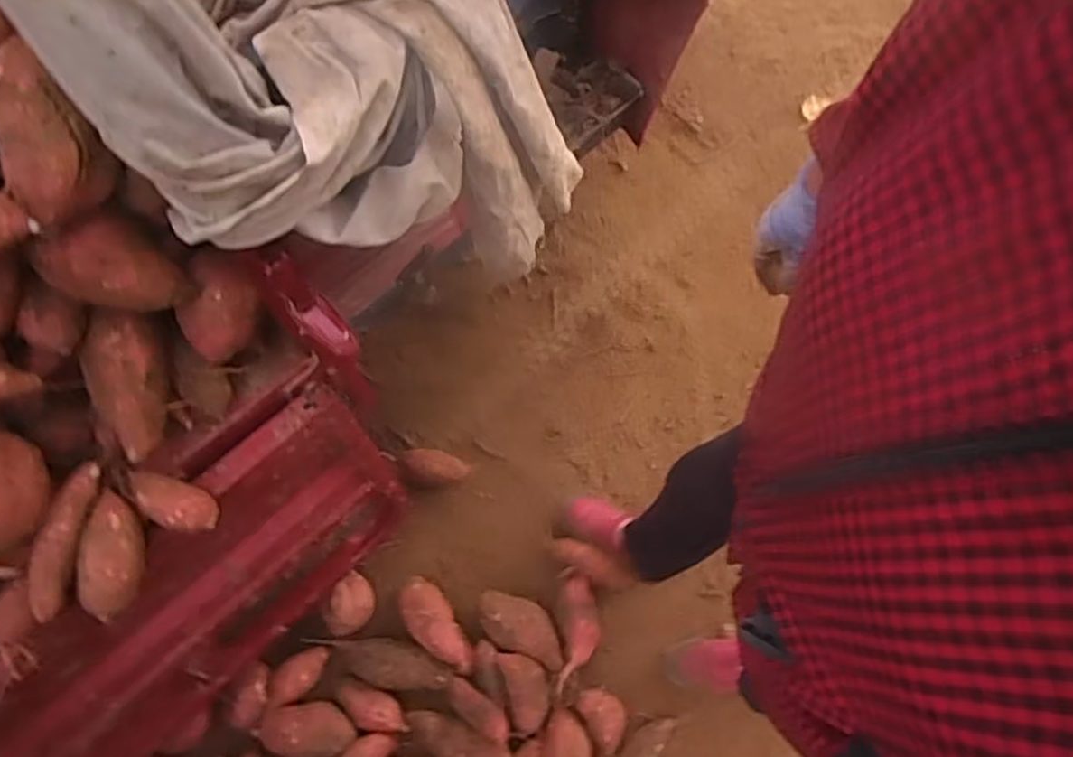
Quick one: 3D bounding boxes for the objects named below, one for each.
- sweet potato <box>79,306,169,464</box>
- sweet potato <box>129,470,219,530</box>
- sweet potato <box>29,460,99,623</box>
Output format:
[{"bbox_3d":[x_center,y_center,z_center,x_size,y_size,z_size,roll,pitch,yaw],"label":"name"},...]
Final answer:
[{"bbox_3d":[-0.453,0.008,0.779,0.080,0.056,0.163,-13,86,-3],"label":"sweet potato"},{"bbox_3d":[-0.416,0.142,0.803,0.106,0.046,0.052,27,54,5],"label":"sweet potato"},{"bbox_3d":[-0.503,0.170,0.747,0.032,0.033,0.158,1,62,7],"label":"sweet potato"}]

